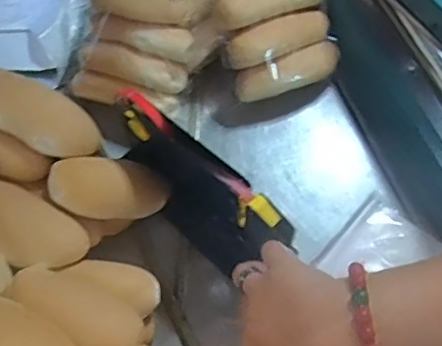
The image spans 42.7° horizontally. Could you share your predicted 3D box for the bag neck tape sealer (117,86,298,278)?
[{"bbox_3d":[-0.029,0.021,0.548,0.211,0.153,0.044,41,74,18],"label":"bag neck tape sealer"}]

